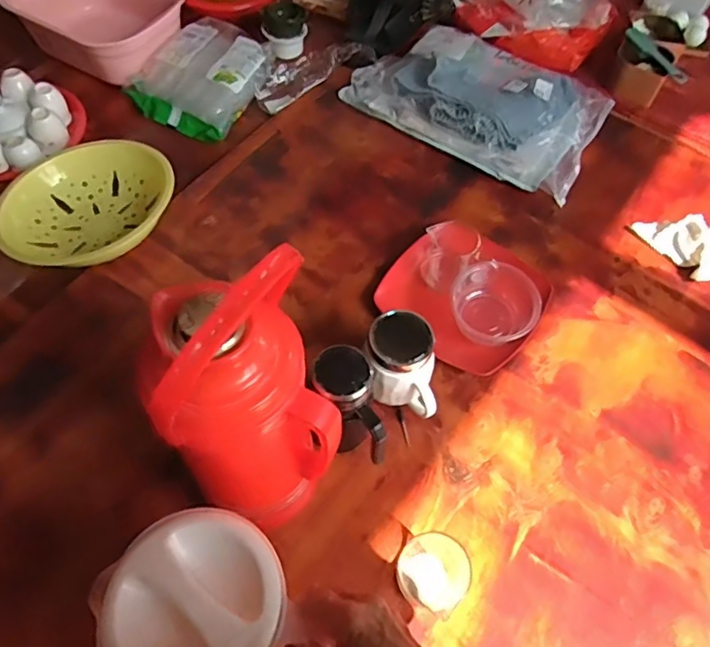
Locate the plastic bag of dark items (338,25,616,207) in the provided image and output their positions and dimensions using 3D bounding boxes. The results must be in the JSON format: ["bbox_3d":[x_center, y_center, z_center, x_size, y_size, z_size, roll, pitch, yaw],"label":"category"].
[{"bbox_3d":[0.209,-0.397,0.997,0.426,0.066,0.282,26,63,13],"label":"plastic bag of dark items"}]

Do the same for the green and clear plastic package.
[{"bbox_3d":[-0.261,-0.440,1.012,0.211,0.058,0.234,28,63,14],"label":"green and clear plastic package"}]

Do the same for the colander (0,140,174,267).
[{"bbox_3d":[-0.390,-0.184,0.859,0.240,0.061,0.215,-4,60,-4],"label":"colander"}]

